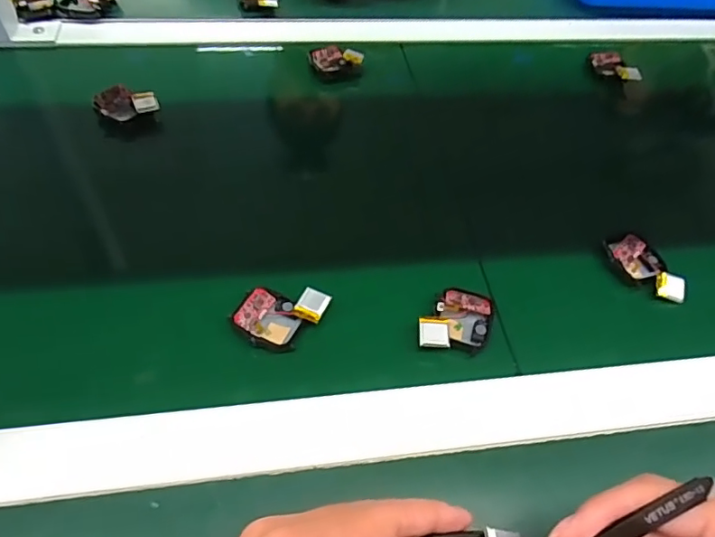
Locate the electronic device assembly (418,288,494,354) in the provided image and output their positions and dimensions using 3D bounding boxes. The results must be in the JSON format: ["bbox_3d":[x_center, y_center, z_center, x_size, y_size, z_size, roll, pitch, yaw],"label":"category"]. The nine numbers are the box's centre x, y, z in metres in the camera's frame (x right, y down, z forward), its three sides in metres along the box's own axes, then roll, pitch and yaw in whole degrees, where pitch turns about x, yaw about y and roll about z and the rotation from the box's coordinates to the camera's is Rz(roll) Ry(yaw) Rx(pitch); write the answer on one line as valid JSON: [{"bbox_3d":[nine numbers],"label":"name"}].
[{"bbox_3d":[0.065,0.037,0.355,0.049,0.020,0.044,0,44,2],"label":"electronic device assembly"}]

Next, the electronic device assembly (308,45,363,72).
[{"bbox_3d":[-0.022,-0.211,0.540,0.053,0.020,0.031,-10,44,-8],"label":"electronic device assembly"}]

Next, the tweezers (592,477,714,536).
[{"bbox_3d":[0.102,0.114,0.221,0.106,0.006,0.008,-29,47,0],"label":"tweezers"}]

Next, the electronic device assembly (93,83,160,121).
[{"bbox_3d":[-0.204,-0.147,0.467,0.047,0.015,0.037,-25,48,-22],"label":"electronic device assembly"}]

